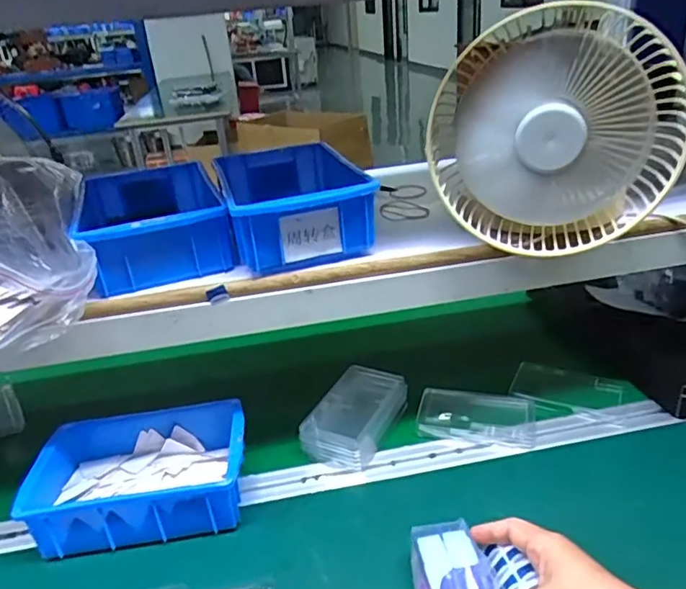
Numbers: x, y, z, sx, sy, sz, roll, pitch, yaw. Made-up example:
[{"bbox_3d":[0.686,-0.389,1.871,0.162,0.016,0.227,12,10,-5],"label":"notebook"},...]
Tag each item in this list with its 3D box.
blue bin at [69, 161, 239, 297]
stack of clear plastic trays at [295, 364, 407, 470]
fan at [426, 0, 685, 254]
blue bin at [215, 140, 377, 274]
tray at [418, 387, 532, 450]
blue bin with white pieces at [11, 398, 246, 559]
[{"bbox_3d":[-0.190,-0.071,0.559,0.133,0.061,0.204,-13,28,-15],"label":"blue bin"},{"bbox_3d":[0.015,0.135,0.643,0.075,0.045,0.130,14,32,33],"label":"stack of clear plastic trays"},{"bbox_3d":[0.171,-0.128,0.466,0.184,0.192,0.097,-4,27,2],"label":"fan"},{"bbox_3d":[-0.054,-0.096,0.578,0.138,0.067,0.201,-9,27,-8],"label":"blue bin"},{"bbox_3d":[0.153,0.141,0.653,0.131,0.021,0.075,3,28,16],"label":"tray"},{"bbox_3d":[-0.203,0.181,0.571,0.206,0.061,0.136,-8,27,-5],"label":"blue bin with white pieces"}]

